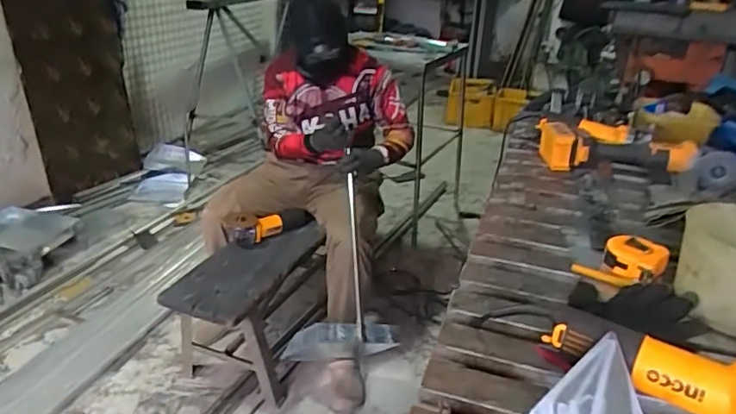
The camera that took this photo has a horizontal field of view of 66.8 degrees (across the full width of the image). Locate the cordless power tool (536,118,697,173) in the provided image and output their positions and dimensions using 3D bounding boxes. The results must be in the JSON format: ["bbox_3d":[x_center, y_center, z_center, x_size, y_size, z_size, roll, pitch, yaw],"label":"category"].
[{"bbox_3d":[0.523,-0.133,1.209,0.312,0.091,0.181,12,27,20],"label":"cordless power tool"}]

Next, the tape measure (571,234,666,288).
[{"bbox_3d":[0.368,0.077,0.809,0.107,0.042,0.101,20,30,31],"label":"tape measure"}]

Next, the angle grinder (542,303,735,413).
[{"bbox_3d":[0.320,0.170,0.569,0.277,0.092,0.072,18,30,29],"label":"angle grinder"}]

